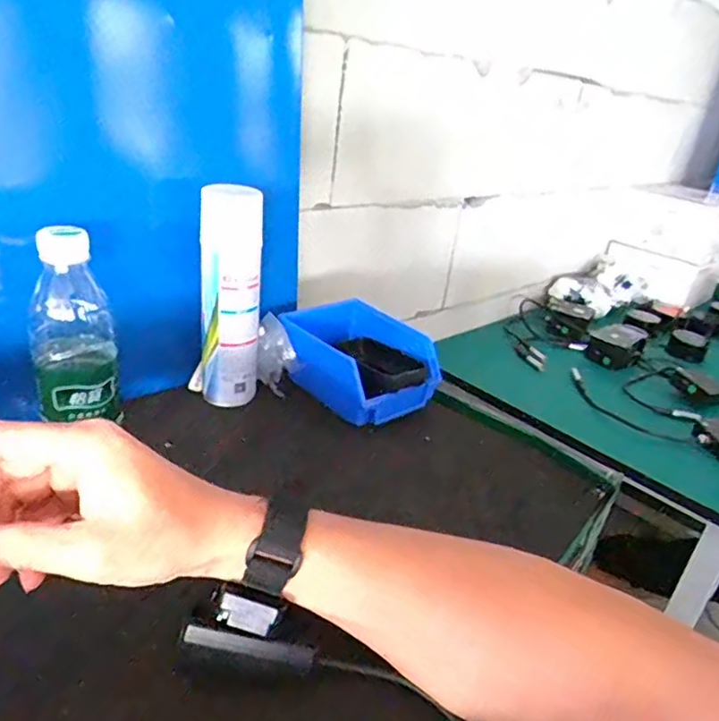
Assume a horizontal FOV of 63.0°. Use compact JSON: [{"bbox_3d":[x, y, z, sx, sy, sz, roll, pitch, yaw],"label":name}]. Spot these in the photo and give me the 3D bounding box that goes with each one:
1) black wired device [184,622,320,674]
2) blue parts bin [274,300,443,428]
[{"bbox_3d":[-0.055,0.144,0.297,0.068,0.016,0.008,20,24,-12],"label":"black wired device"},{"bbox_3d":[-0.004,-0.002,0.590,0.161,0.065,0.107,28,32,35],"label":"blue parts bin"}]

